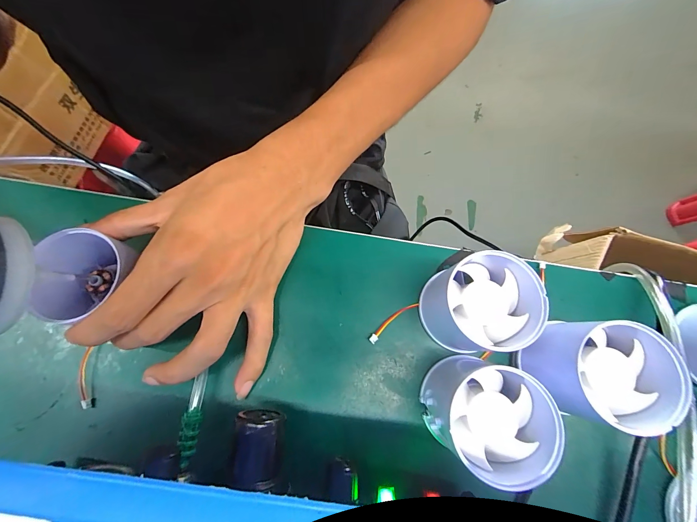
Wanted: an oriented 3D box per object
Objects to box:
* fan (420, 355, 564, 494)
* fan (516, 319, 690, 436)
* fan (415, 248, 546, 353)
[{"bbox_3d":[0.072,0.081,0.160,0.054,0.046,0.051,0,75,0],"label":"fan"},{"bbox_3d":[0.132,0.059,0.164,0.060,0.042,0.052,2,75,1],"label":"fan"},{"bbox_3d":[0.074,0.025,0.177,0.051,0.047,0.053,0,75,0],"label":"fan"}]

